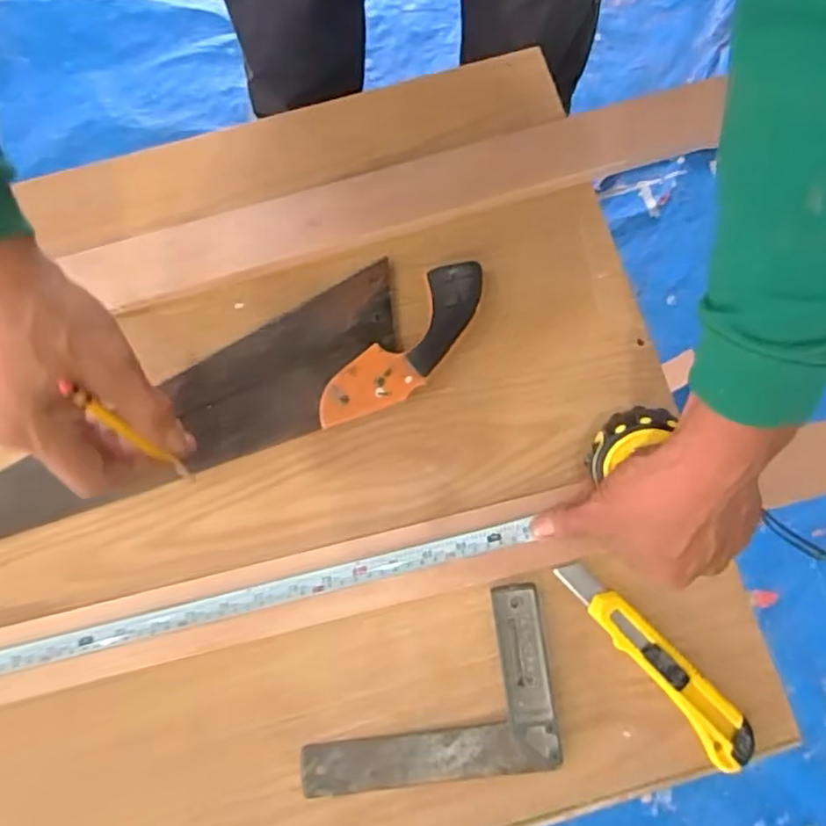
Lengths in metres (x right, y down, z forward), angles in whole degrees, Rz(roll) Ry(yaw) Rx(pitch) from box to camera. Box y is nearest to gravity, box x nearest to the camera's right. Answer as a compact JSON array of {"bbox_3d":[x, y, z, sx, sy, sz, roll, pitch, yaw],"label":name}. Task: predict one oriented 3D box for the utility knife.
[{"bbox_3d":[0.176,0.178,0.453,0.034,0.019,0.176,-41,82,-7],"label":"utility knife"}]

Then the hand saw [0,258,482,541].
[{"bbox_3d":[-0.174,-0.003,0.498,0.484,0.040,0.106,-22,80,2],"label":"hand saw"}]

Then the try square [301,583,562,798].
[{"bbox_3d":[0.007,0.201,0.445,0.182,0.012,0.122,-9,80,-1],"label":"try square"}]

